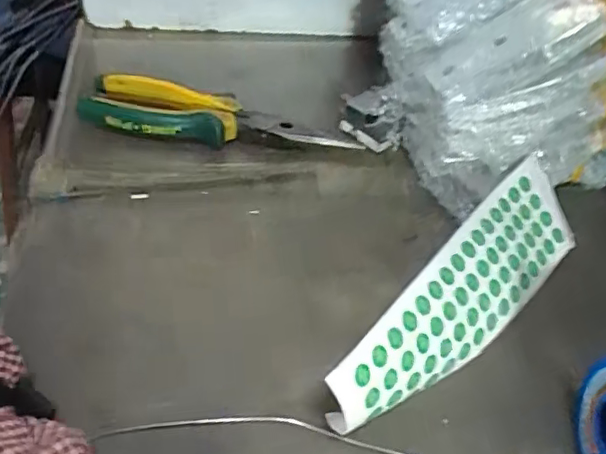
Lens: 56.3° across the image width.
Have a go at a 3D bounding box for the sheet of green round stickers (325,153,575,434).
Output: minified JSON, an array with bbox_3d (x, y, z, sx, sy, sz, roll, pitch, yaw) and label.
[{"bbox_3d":[0.091,0.034,0.306,0.208,0.014,0.058,-38,100,-36],"label":"sheet of green round stickers"}]

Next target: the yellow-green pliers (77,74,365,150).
[{"bbox_3d":[-0.068,-0.074,0.409,0.199,0.024,0.050,16,47,9],"label":"yellow-green pliers"}]

